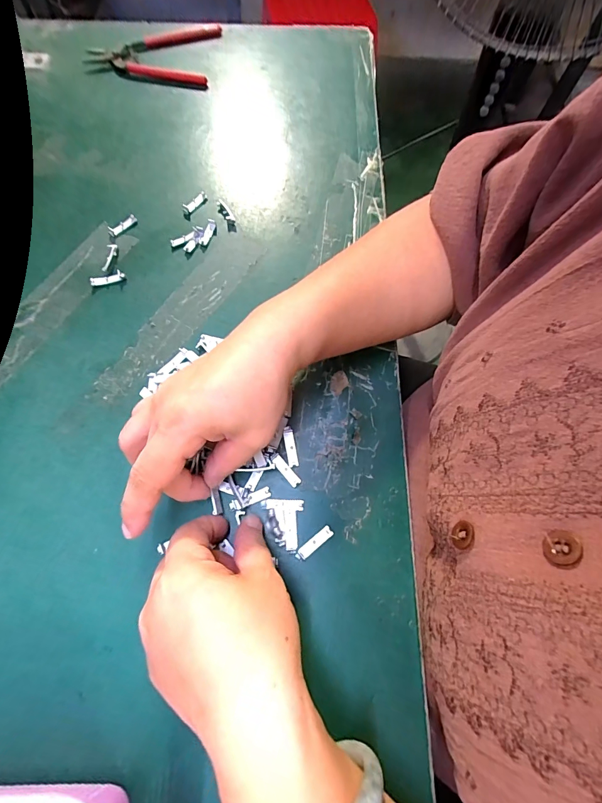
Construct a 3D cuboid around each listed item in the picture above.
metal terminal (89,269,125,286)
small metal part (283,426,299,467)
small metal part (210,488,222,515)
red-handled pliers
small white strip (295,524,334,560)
[{"bbox_3d":[-0.171,-0.109,0.322,0.029,0.005,0.010,-19,70,-7],"label":"metal terminal"},{"bbox_3d":[-0.007,0.033,0.268,0.008,0.005,0.029,-10,69,-4],"label":"small metal part"},{"bbox_3d":[-0.058,0.069,0.249,0.005,0.005,0.017,-13,70,-5],"label":"small metal part"},{"bbox_3d":[-0.179,-0.418,0.436,0.149,0.013,0.100,4,69,1],"label":"red-handled pliers"},{"bbox_3d":[0.009,0.095,0.244,0.029,0.004,0.007,-38,73,-14],"label":"small white strip"}]

